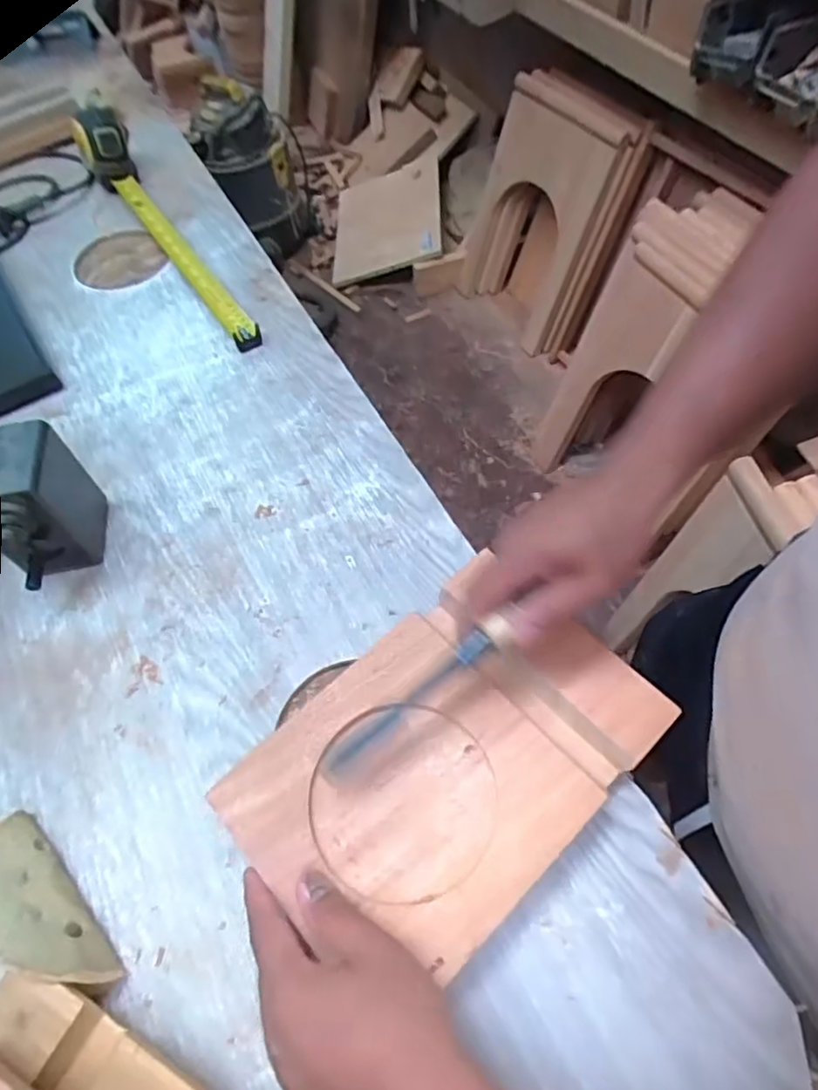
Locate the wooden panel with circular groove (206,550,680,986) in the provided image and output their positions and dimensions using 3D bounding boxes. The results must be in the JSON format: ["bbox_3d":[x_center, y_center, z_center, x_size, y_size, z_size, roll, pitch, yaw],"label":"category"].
[{"bbox_3d":[0.023,0.134,0.402,0.245,0.021,0.165,-39,65,-18],"label":"wooden panel with circular groove"}]

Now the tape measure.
[{"bbox_3d":[-0.277,-0.359,0.705,0.060,0.071,0.412,-29,62,-13],"label":"tape measure"}]

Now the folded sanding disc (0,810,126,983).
[{"bbox_3d":[-0.220,0.209,0.367,0.117,0.059,0.008,39,108,24],"label":"folded sanding disc"}]

